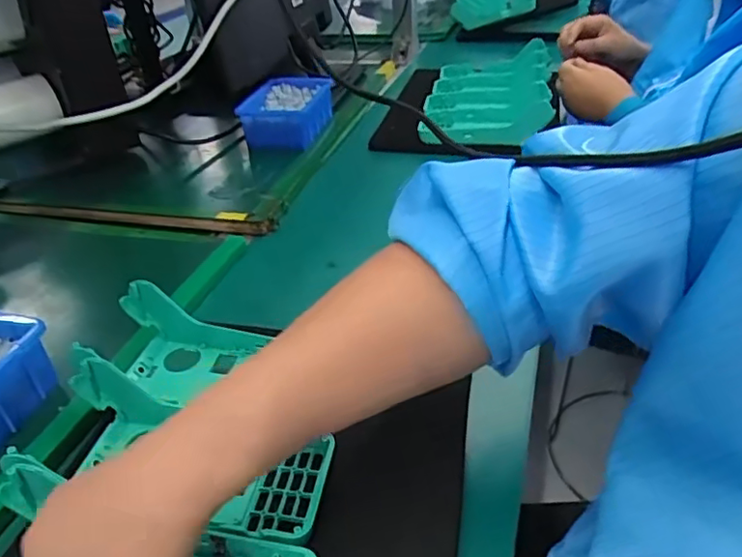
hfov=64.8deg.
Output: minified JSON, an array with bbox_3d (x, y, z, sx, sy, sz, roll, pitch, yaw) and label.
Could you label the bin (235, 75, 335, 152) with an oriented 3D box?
[{"bbox_3d":[-0.114,-0.228,0.803,0.100,0.052,0.145,1,34,10],"label":"bin"}]

